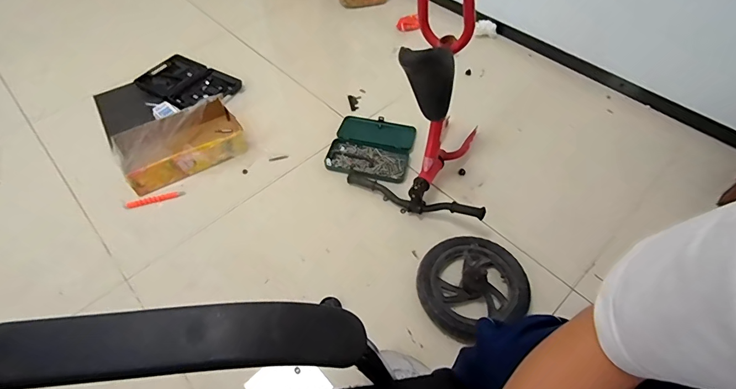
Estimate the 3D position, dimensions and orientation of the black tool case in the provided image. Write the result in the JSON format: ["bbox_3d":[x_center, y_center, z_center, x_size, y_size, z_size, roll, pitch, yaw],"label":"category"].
[{"bbox_3d":[-0.653,-0.408,1.422,0.357,0.029,0.224,24,58,15],"label":"black tool case"}]

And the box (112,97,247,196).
[{"bbox_3d":[-0.569,-0.156,1.206,0.354,0.096,0.220,-28,59,-19],"label":"box"}]

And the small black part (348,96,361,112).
[{"bbox_3d":[-0.043,-0.325,1.387,0.045,0.014,0.092,-10,55,-7],"label":"small black part"}]

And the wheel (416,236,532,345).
[{"bbox_3d":[0.246,0.209,0.941,0.253,0.084,0.238,0,54,0],"label":"wheel"}]

